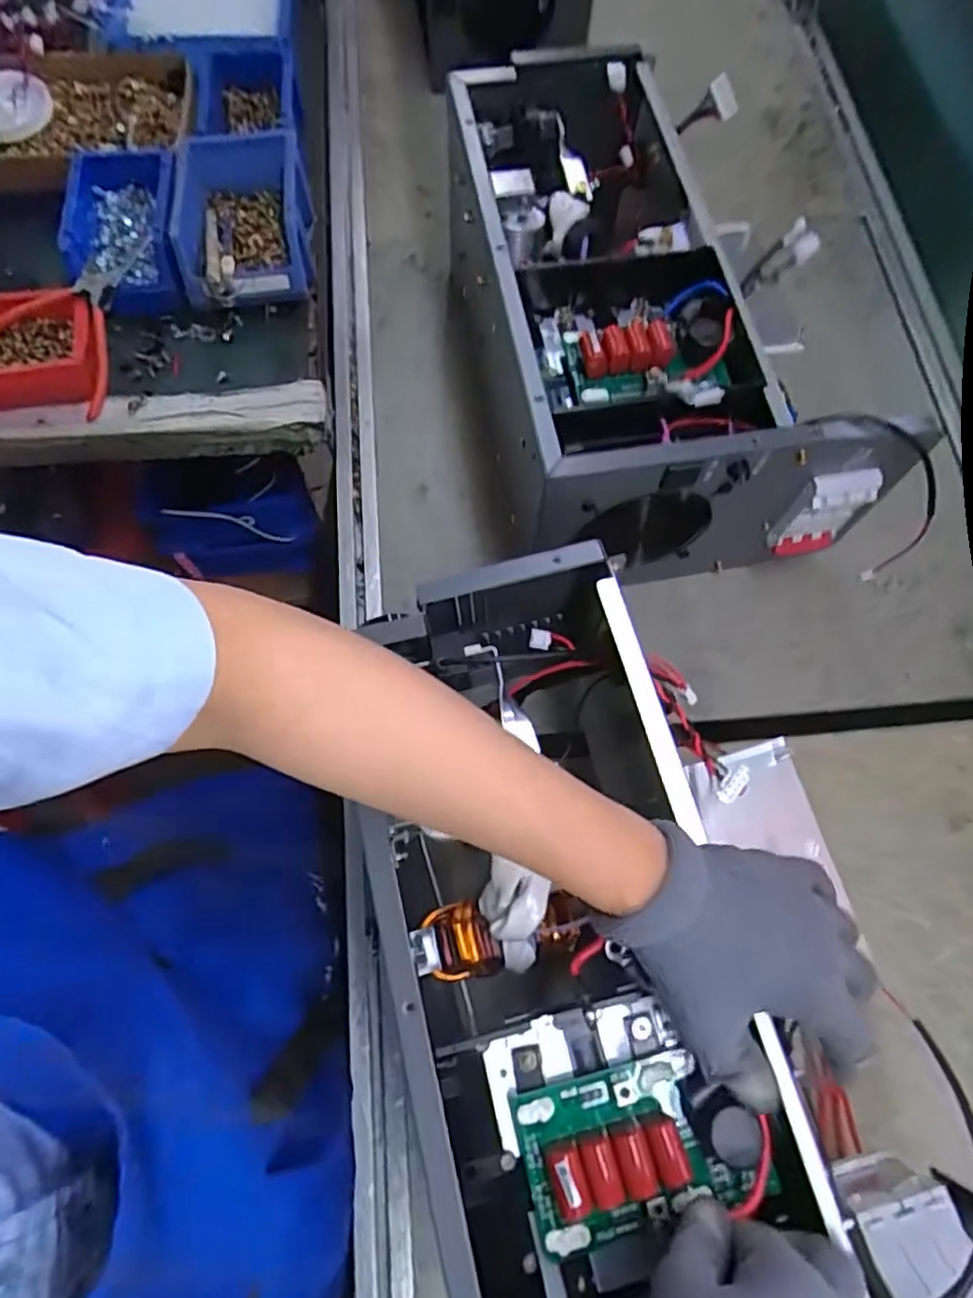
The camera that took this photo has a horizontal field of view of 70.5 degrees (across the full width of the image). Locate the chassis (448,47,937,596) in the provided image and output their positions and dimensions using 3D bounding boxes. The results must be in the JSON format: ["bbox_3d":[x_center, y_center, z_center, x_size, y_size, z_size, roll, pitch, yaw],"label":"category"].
[{"bbox_3d":[0.141,-0.291,0.613,0.287,0.168,0.456,-10,72,-5],"label":"chassis"}]

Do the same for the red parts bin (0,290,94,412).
[{"bbox_3d":[-0.456,-0.280,0.661,0.171,0.049,0.106,-8,71,-4],"label":"red parts bin"}]

